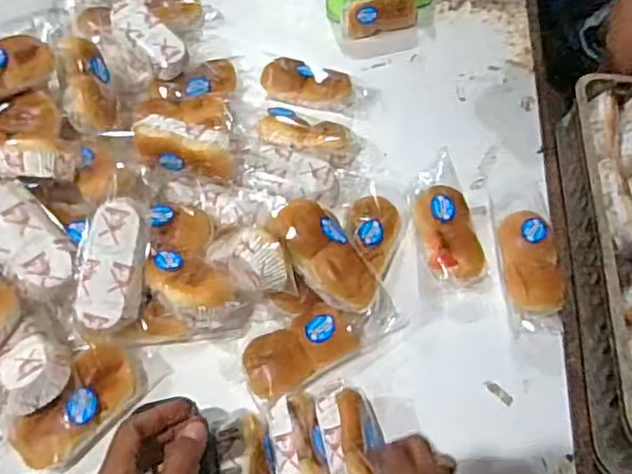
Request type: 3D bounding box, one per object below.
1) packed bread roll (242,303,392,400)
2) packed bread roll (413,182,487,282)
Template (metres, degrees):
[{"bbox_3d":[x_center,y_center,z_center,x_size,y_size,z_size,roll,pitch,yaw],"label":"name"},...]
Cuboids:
[{"bbox_3d":[0.005,0.120,0.716,0.182,0.056,0.070,-26,58,-20],"label":"packed bread roll"},{"bbox_3d":[0.173,-0.007,0.808,0.083,0.043,0.144,-11,54,-10],"label":"packed bread roll"}]

